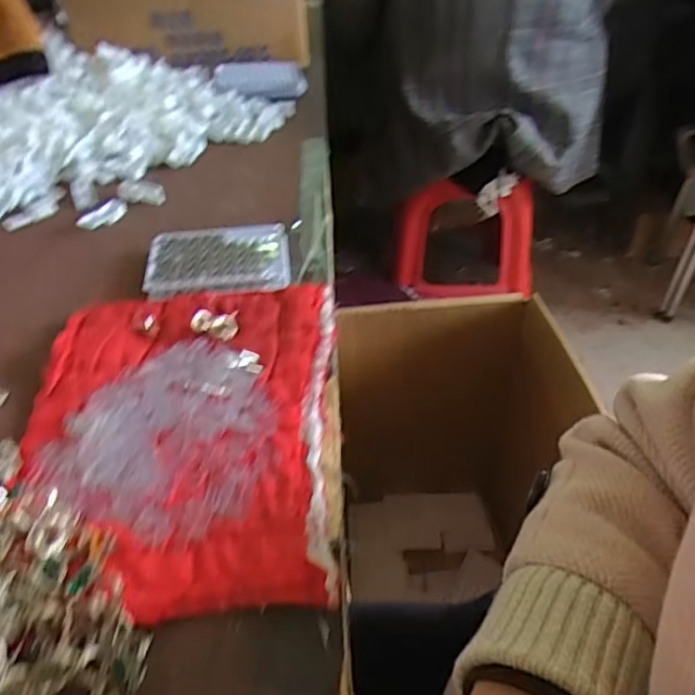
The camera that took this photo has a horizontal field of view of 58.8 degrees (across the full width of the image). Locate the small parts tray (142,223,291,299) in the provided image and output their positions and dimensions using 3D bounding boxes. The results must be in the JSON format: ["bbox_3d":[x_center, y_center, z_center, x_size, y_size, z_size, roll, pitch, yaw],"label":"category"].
[{"bbox_3d":[-0.126,-0.089,0.605,0.134,0.013,0.105,-6,40,-5],"label":"small parts tray"}]

